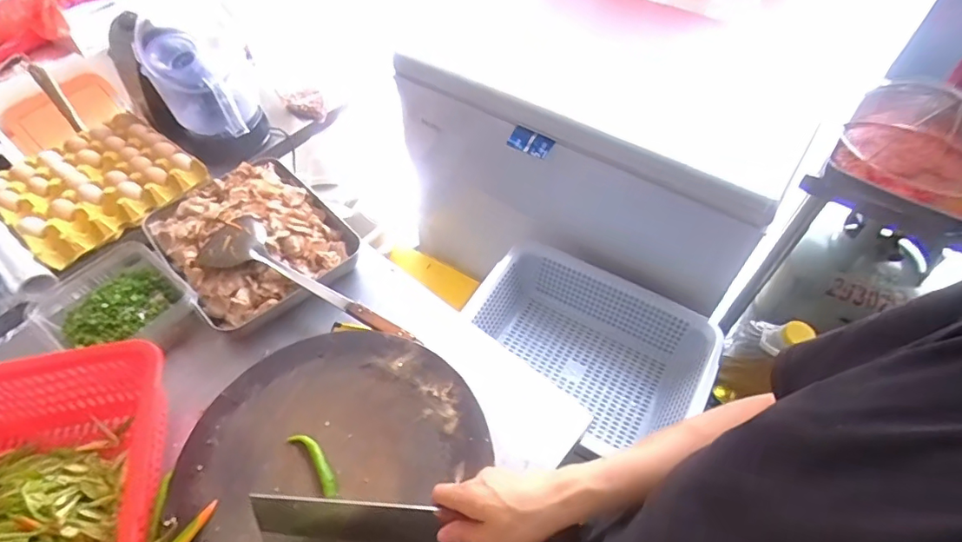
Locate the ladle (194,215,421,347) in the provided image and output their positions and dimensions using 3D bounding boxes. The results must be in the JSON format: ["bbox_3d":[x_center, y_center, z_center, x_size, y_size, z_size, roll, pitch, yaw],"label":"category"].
[{"bbox_3d":[-0.236,0.016,0.712,0.335,0.038,0.090,27,57,5],"label":"ladle"}]

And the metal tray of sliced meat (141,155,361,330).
[{"bbox_3d":[-0.354,-0.053,0.789,0.235,0.074,0.304,-37,61,-24],"label":"metal tray of sliced meat"}]

